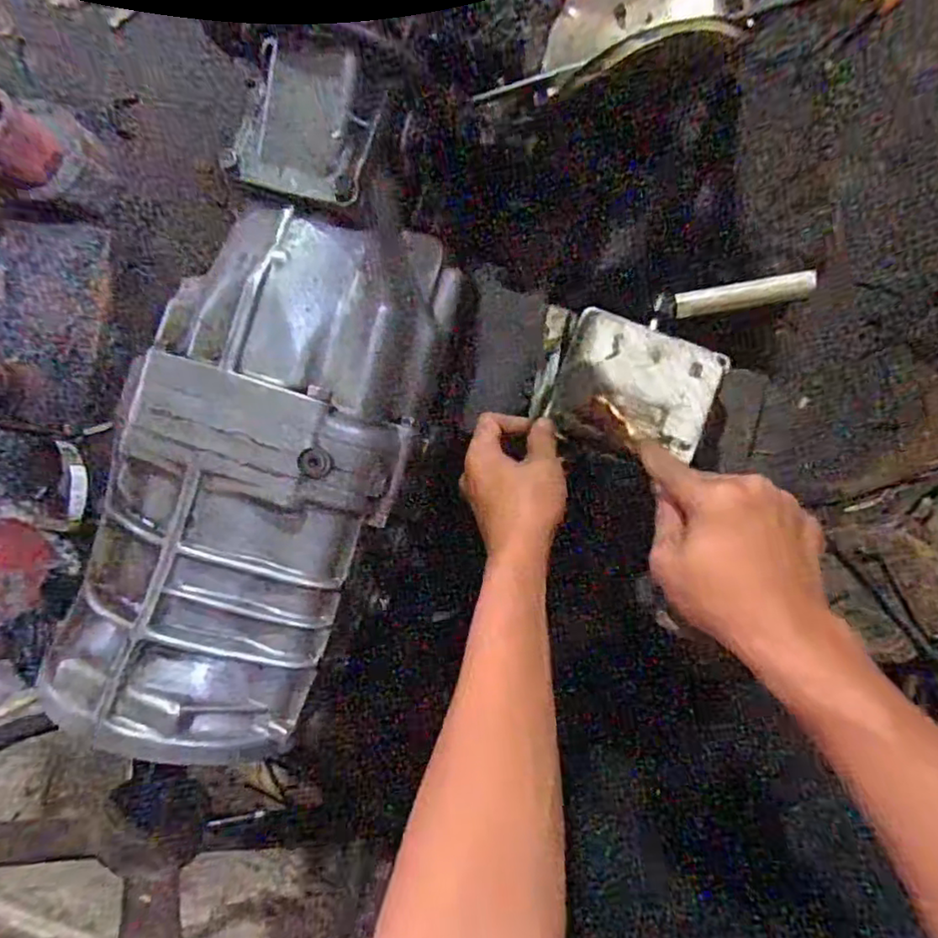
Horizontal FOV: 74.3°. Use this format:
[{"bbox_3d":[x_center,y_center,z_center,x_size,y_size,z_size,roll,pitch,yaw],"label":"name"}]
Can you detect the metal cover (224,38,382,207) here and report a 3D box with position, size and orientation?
[{"bbox_3d":[-0.106,-0.218,0.392,0.083,0.023,0.082,16,94,6],"label":"metal cover"}]

